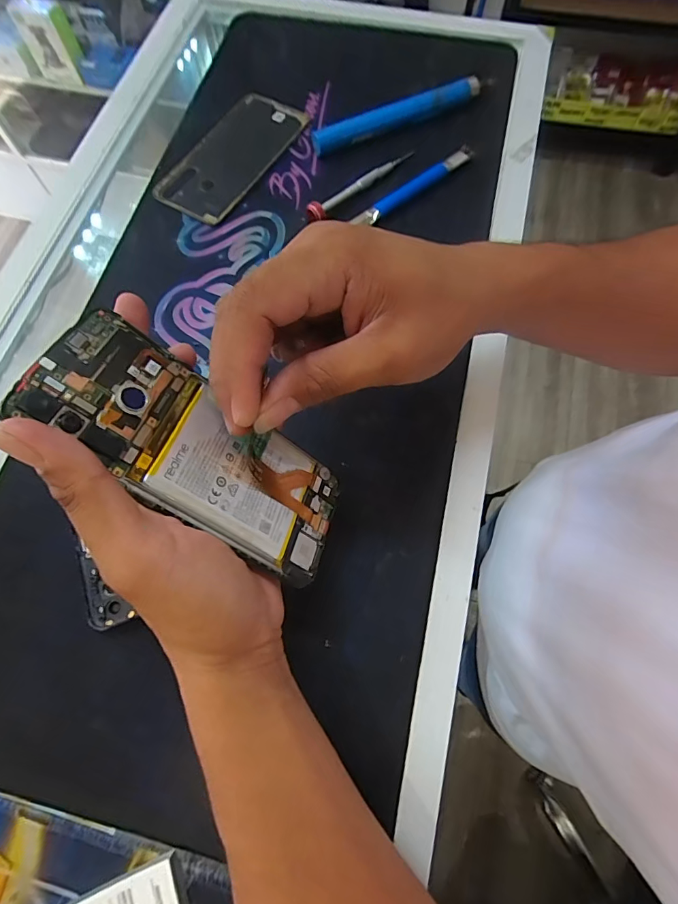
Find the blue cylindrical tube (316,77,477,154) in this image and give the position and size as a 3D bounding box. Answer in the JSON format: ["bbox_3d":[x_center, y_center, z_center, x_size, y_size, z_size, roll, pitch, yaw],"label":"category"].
[{"bbox_3d":[0.057,-0.312,0.410,0.169,0.016,0.019,-27,72,-9],"label":"blue cylindrical tube"}]

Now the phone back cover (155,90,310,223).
[{"bbox_3d":[-0.098,-0.272,0.407,0.081,0.010,0.154,25,73,9],"label":"phone back cover"}]

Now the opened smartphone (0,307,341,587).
[{"bbox_3d":[-0.061,0.001,0.212,0.152,0.004,0.064,38,50,-25],"label":"opened smartphone"}]

